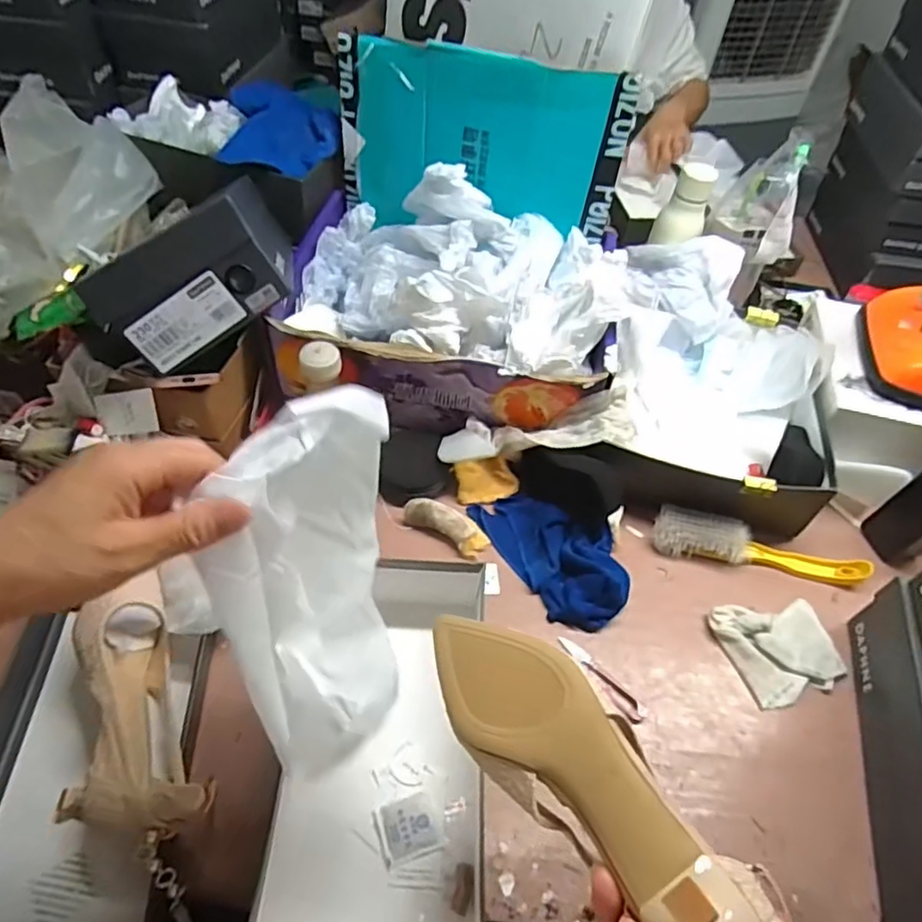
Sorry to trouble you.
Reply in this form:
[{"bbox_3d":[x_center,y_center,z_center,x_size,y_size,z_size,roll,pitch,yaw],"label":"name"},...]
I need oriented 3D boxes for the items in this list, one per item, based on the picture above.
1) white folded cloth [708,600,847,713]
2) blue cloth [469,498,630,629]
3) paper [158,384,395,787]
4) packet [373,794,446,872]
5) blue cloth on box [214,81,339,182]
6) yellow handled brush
[{"bbox_3d":[0.327,0.189,0.629,0.111,0.023,0.100,-11,53,-13],"label":"white folded cloth"},{"bbox_3d":[0.107,0.091,0.673,0.109,0.041,0.188,-24,57,-22],"label":"blue cloth"},{"bbox_3d":[-0.088,0.073,0.384,0.083,0.201,0.178,-2,52,-7],"label":"paper"},{"bbox_3d":[-0.043,0.304,0.508,0.052,0.010,0.047,-14,54,-16],"label":"packet"},{"bbox_3d":[-0.238,-0.434,0.809,0.143,0.025,0.127,11,82,-6],"label":"blue cloth on box"},{"bbox_3d":[0.336,0.095,0.694,0.229,0.034,0.058,12,52,4],"label":"yellow handled brush"}]

